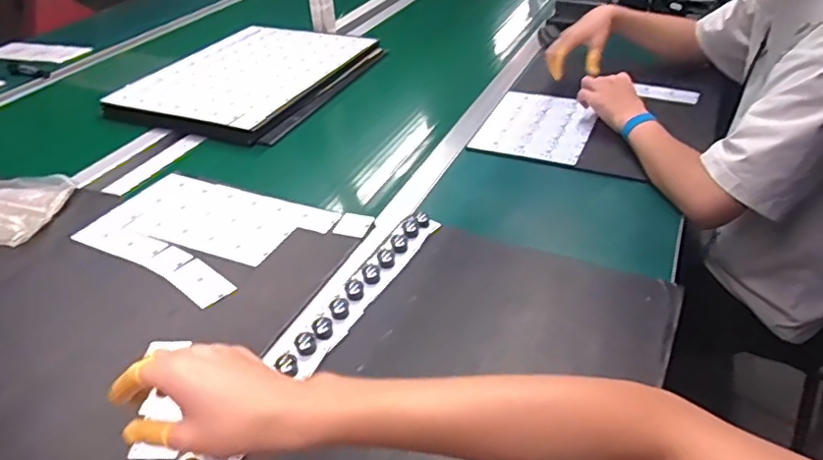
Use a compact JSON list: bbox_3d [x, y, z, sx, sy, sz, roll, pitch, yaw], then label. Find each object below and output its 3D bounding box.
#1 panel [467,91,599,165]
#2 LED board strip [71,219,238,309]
[{"bbox_3d":[0.219,-0.184,1.038,0.181,0.014,0.219,12,42,25],"label":"panel"},{"bbox_3d":[-0.339,0.033,0.783,0.281,0.004,0.055,20,44,27],"label":"LED board strip"}]

